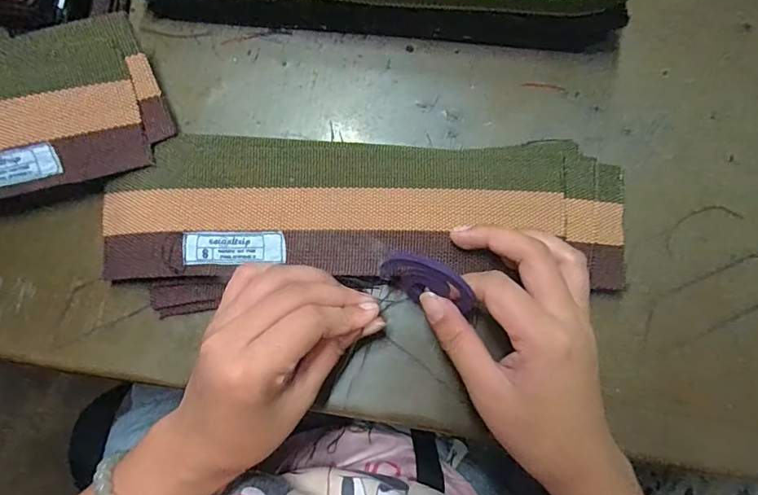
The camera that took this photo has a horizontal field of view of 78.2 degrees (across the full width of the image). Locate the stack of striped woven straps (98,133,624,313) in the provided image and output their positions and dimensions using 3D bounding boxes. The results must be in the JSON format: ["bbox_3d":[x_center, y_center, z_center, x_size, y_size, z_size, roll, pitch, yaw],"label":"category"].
[{"bbox_3d":[-0.008,-0.020,0.285,0.308,0.019,0.099,-2,80,-1],"label":"stack of striped woven straps"}]

